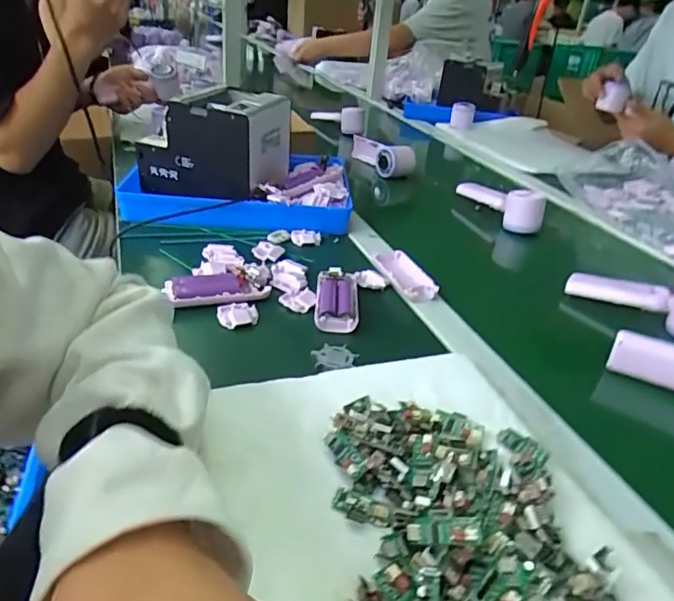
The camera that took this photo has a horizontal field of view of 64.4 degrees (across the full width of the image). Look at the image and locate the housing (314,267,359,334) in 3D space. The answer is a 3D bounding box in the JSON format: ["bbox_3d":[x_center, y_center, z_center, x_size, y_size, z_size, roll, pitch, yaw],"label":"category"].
[{"bbox_3d":[0.000,-0.002,0.577,0.045,0.019,0.103,5,30,-1],"label":"housing"}]

